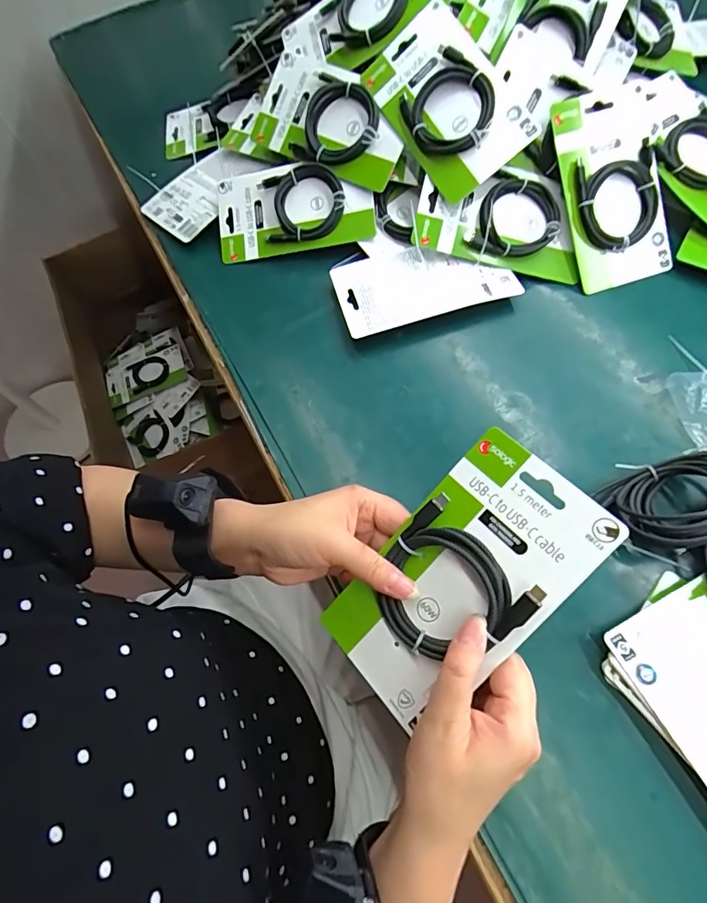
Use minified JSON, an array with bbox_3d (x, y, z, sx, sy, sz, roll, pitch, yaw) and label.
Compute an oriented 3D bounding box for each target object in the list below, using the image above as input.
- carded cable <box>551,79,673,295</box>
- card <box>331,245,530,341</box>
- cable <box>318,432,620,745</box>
[{"bbox_3d":[0.260,-0.261,0.455,0.100,0.018,0.182,-17,99,-2],"label":"carded cable"},{"bbox_3d":[0.073,-0.175,0.478,0.180,0.018,0.094,-14,65,-3],"label":"card"},{"bbox_3d":[0.065,0.080,0.285,0.177,0.015,0.097,-50,60,8],"label":"cable"}]

